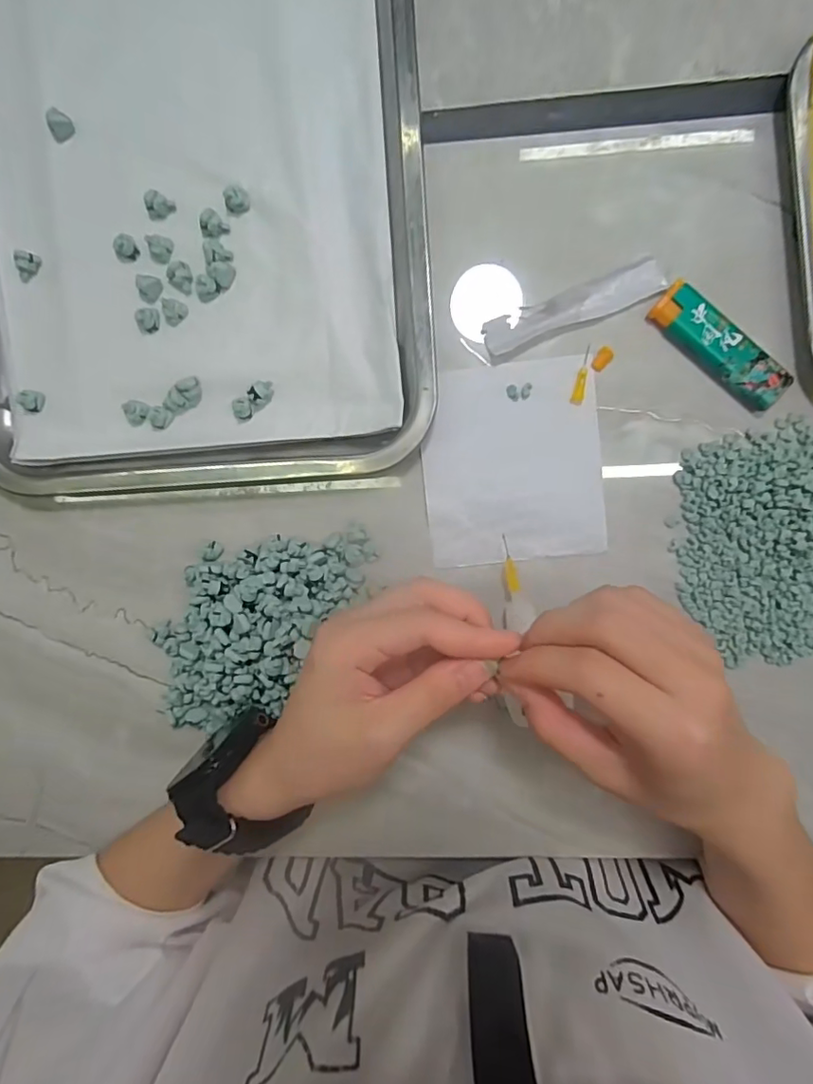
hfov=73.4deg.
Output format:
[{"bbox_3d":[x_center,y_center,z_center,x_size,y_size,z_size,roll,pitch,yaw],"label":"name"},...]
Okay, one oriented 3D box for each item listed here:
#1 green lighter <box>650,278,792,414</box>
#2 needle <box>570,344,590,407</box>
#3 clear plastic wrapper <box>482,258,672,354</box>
[{"bbox_3d":[0.164,-0.103,0.287,0.079,0.010,0.024,41,96,0],"label":"green lighter"},{"bbox_3d":[0.096,-0.091,0.296,0.007,0.004,0.032,13,96,3],"label":"needle"},{"bbox_3d":[0.090,-0.127,0.293,0.098,0.004,0.020,-21,93,5],"label":"clear plastic wrapper"}]

